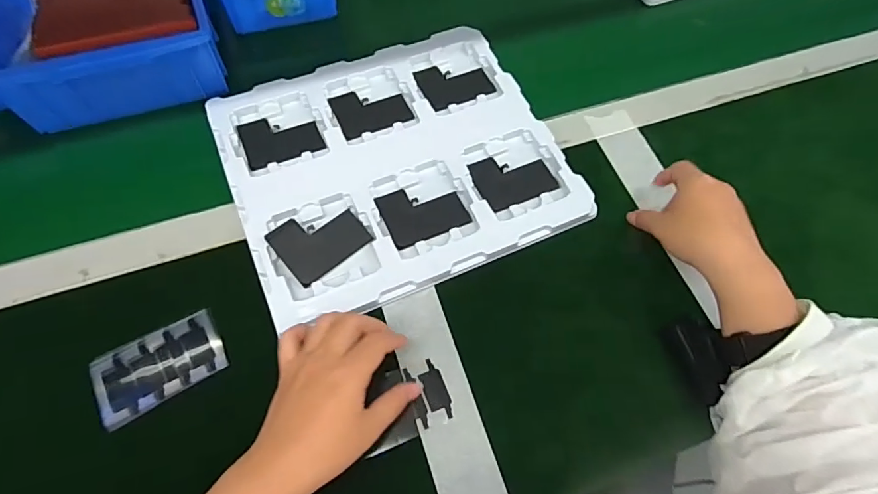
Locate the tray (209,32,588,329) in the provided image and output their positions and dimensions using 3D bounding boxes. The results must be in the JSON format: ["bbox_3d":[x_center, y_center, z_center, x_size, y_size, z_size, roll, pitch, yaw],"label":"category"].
[{"bbox_3d":[-0.045,-0.093,0.490,0.316,0.014,0.281,-22,68,-13],"label":"tray"}]

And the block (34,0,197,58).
[{"bbox_3d":[-0.323,-0.249,0.475,0.138,0.019,0.144,-18,67,-11],"label":"block"}]

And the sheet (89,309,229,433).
[{"bbox_3d":[-0.231,0.098,0.397,0.098,0.005,0.059,-28,69,-15],"label":"sheet"}]

